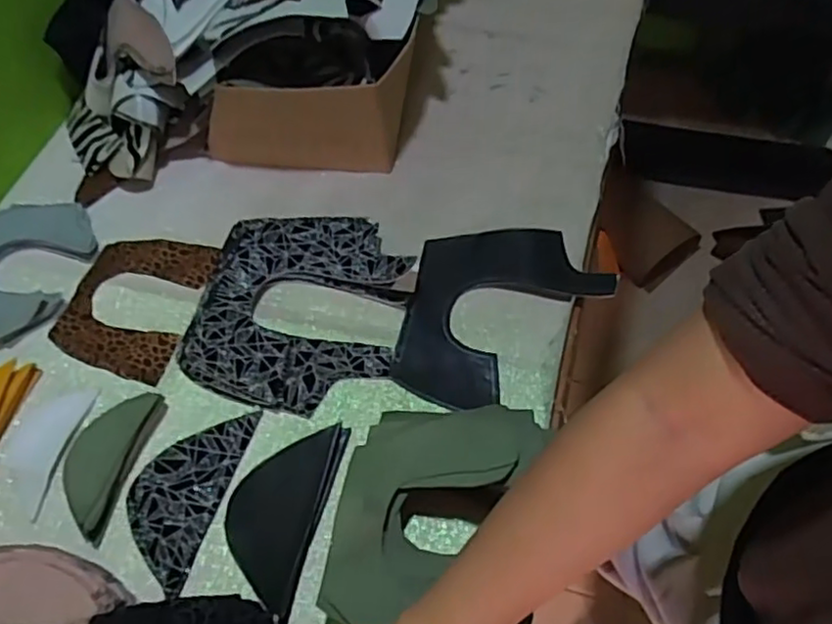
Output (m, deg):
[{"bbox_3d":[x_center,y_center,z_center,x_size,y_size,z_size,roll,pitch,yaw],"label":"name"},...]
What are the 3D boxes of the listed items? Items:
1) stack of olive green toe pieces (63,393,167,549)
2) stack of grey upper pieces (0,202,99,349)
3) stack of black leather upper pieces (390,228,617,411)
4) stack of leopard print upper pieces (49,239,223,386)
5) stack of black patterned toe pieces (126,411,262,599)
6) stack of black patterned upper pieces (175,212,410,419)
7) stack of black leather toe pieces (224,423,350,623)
[{"bbox_3d":[-0.252,0.117,0.530,0.055,0.011,0.116,12,58,7],"label":"stack of olive green toe pieces"},{"bbox_3d":[-0.382,-0.043,0.636,0.114,0.014,0.155,14,60,13],"label":"stack of grey upper pieces"},{"bbox_3d":[0.077,-0.002,0.581,0.168,0.026,0.181,10,59,10],"label":"stack of black leather upper pieces"},{"bbox_3d":[-0.263,-0.012,0.623,0.123,0.010,0.147,13,59,12],"label":"stack of leopard print upper pieces"},{"bbox_3d":[-0.186,0.138,0.522,0.071,0.007,0.139,13,59,12],"label":"stack of black patterned toe pieces"},{"bbox_3d":[-0.103,-0.011,0.594,0.184,0.034,0.199,9,59,10],"label":"stack of black patterned upper pieces"},{"bbox_3d":[-0.106,0.149,0.502,0.068,0.013,0.140,11,59,11],"label":"stack of black leather toe pieces"}]

